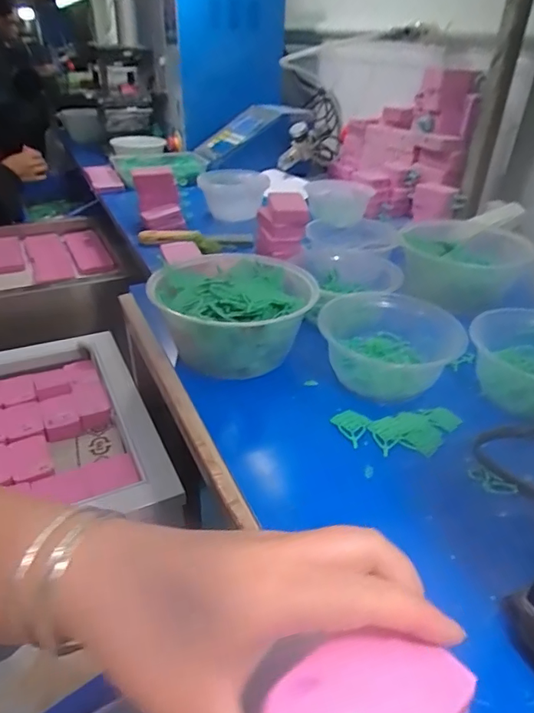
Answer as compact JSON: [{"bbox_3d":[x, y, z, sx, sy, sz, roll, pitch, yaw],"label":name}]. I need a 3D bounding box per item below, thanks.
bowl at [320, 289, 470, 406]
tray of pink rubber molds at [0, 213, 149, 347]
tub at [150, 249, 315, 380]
[{"bbox_3d":[0.120,-0.014,0.482,0.125,0.061,0.117,2,33,-1],"label":"bowl"},{"bbox_3d":[-0.553,-0.155,0.959,0.496,0.118,0.425,-15,37,-25],"label":"tray of pink rubber molds"},{"bbox_3d":[-0.034,-0.043,0.501,0.157,0.074,0.148,2,33,-1],"label":"tub"}]

